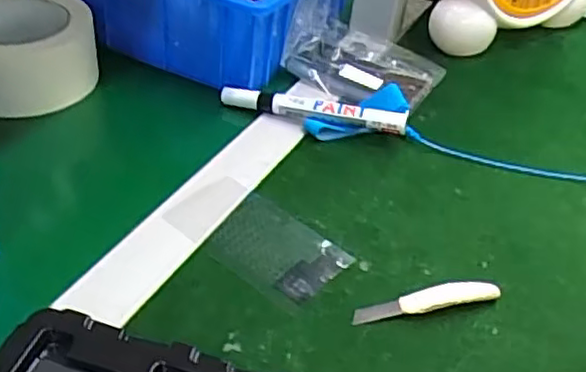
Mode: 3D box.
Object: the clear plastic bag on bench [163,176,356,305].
[{"bbox_3d":[-0.023,0.028,0.407,0.112,0.004,0.058,31,45,25],"label":"clear plastic bag on bench"}]

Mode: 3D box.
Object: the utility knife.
[{"bbox_3d":[0.076,0.064,0.373,0.085,0.011,0.014,-3,41,-12],"label":"utility knife"}]

